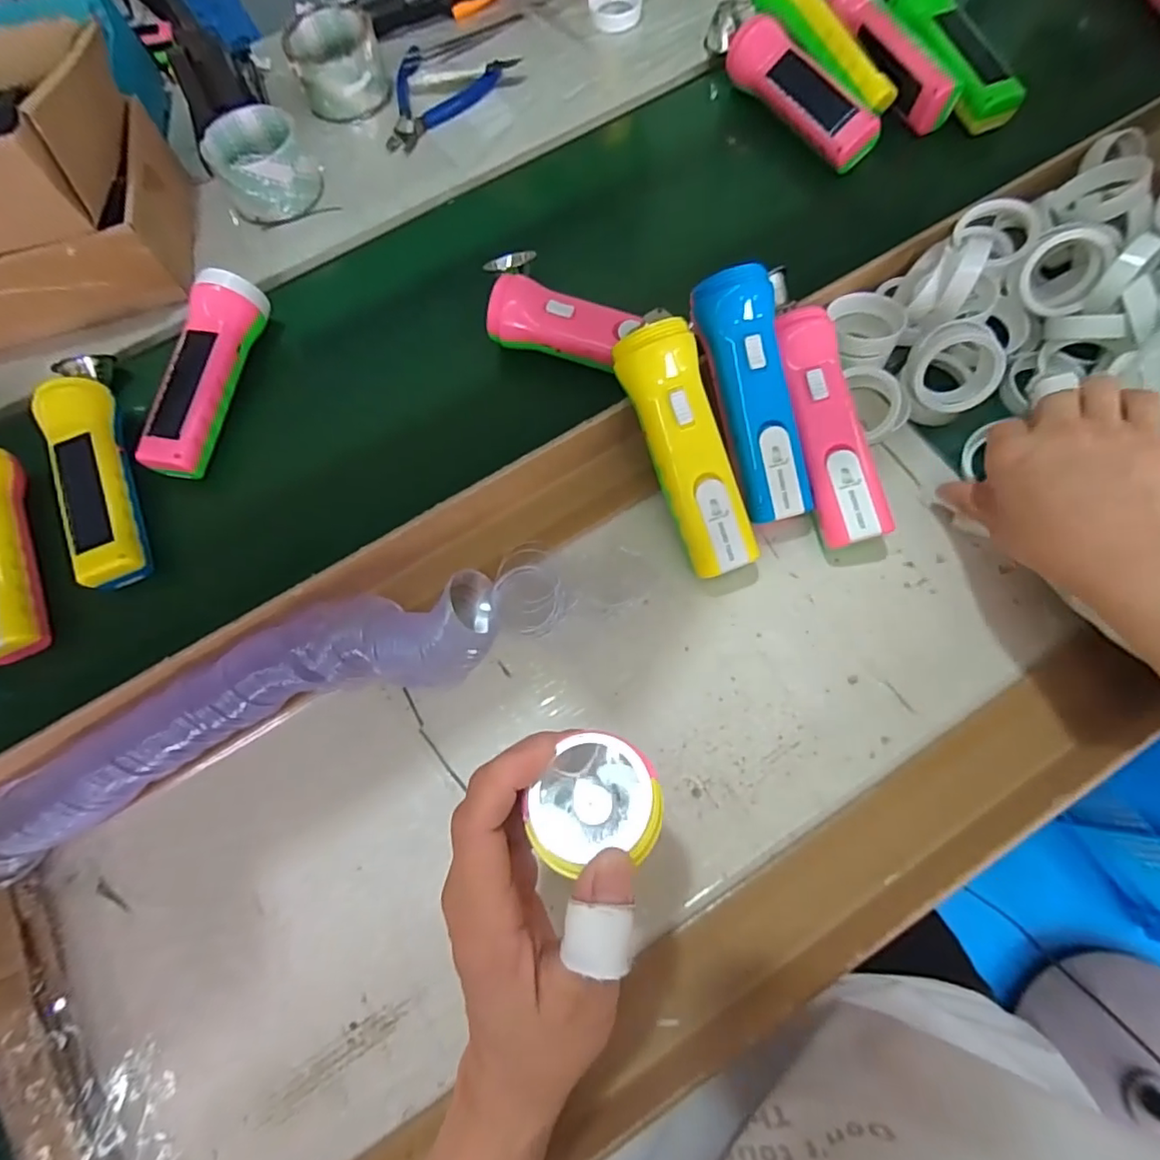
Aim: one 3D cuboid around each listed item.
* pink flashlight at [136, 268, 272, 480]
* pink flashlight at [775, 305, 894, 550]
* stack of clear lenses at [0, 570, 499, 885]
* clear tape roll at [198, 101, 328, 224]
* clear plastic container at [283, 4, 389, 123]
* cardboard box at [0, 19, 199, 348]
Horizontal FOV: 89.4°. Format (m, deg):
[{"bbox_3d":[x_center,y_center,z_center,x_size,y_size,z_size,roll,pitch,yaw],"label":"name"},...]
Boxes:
[{"bbox_3d":[-0.290,-0.158,0.457,0.043,0.048,0.164,7,70,5],"label":"pink flashlight"},{"bbox_3d":[0.163,-0.101,0.393,0.044,0.040,0.156,-16,82,12],"label":"pink flashlight"},{"bbox_3d":[-0.205,0.078,0.355,0.329,0.044,0.071,-24,72,-5],"label":"stack of clear lenses"},{"bbox_3d":[-0.283,-0.372,0.526,0.084,0.046,0.088,-30,73,-7],"label":"clear tape roll"},{"bbox_3d":[-0.236,-0.505,0.569,0.084,0.040,0.094,-26,74,-6],"label":"clear plastic container"},{"bbox_3d":[-0.466,-0.322,0.467,0.233,0.128,0.215,-10,72,0],"label":"cardboard box"}]

